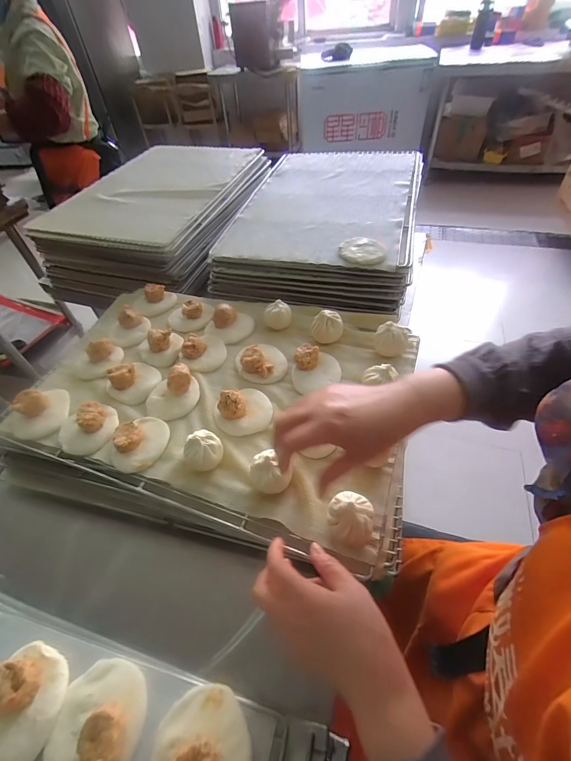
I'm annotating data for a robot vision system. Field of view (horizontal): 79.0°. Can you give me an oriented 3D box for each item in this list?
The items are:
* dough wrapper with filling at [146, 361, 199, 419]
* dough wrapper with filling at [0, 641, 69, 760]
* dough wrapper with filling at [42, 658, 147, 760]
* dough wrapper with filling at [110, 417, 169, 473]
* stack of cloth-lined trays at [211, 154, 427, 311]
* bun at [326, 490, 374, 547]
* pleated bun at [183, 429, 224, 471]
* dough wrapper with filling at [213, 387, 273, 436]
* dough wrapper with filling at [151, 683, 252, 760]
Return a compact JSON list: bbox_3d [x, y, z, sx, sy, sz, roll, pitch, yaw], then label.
[{"bbox_3d":[-0.174,0.017,0.526,0.079,0.038,0.073,-3,48,3],"label":"dough wrapper with filling"},{"bbox_3d":[-0.237,0.289,0.302,0.073,0.028,0.085,20,53,21],"label":"dough wrapper with filling"},{"bbox_3d":[-0.161,0.291,0.283,0.077,0.029,0.092,2,49,8],"label":"dough wrapper with filling"},{"bbox_3d":[-0.202,0.082,0.478,0.067,0.029,0.084,5,49,10],"label":"dough wrapper with filling"},{"bbox_3d":[0.096,-0.394,0.822,0.396,0.082,0.565,9,50,13],"label":"stack of cloth-lined trays"},{"bbox_3d":[0.069,0.146,0.370,0.047,0.036,0.049,-3,48,3],"label":"bun"},{"bbox_3d":[-0.106,0.091,0.450,0.048,0.041,0.049,15,50,18],"label":"pleated bun"},{"bbox_3d":[-0.058,0.037,0.497,0.075,0.037,0.083,33,58,30],"label":"dough wrapper with filling"},{"bbox_3d":[-0.069,0.299,0.270,0.077,0.031,0.087,-12,49,-5],"label":"dough wrapper with filling"}]

